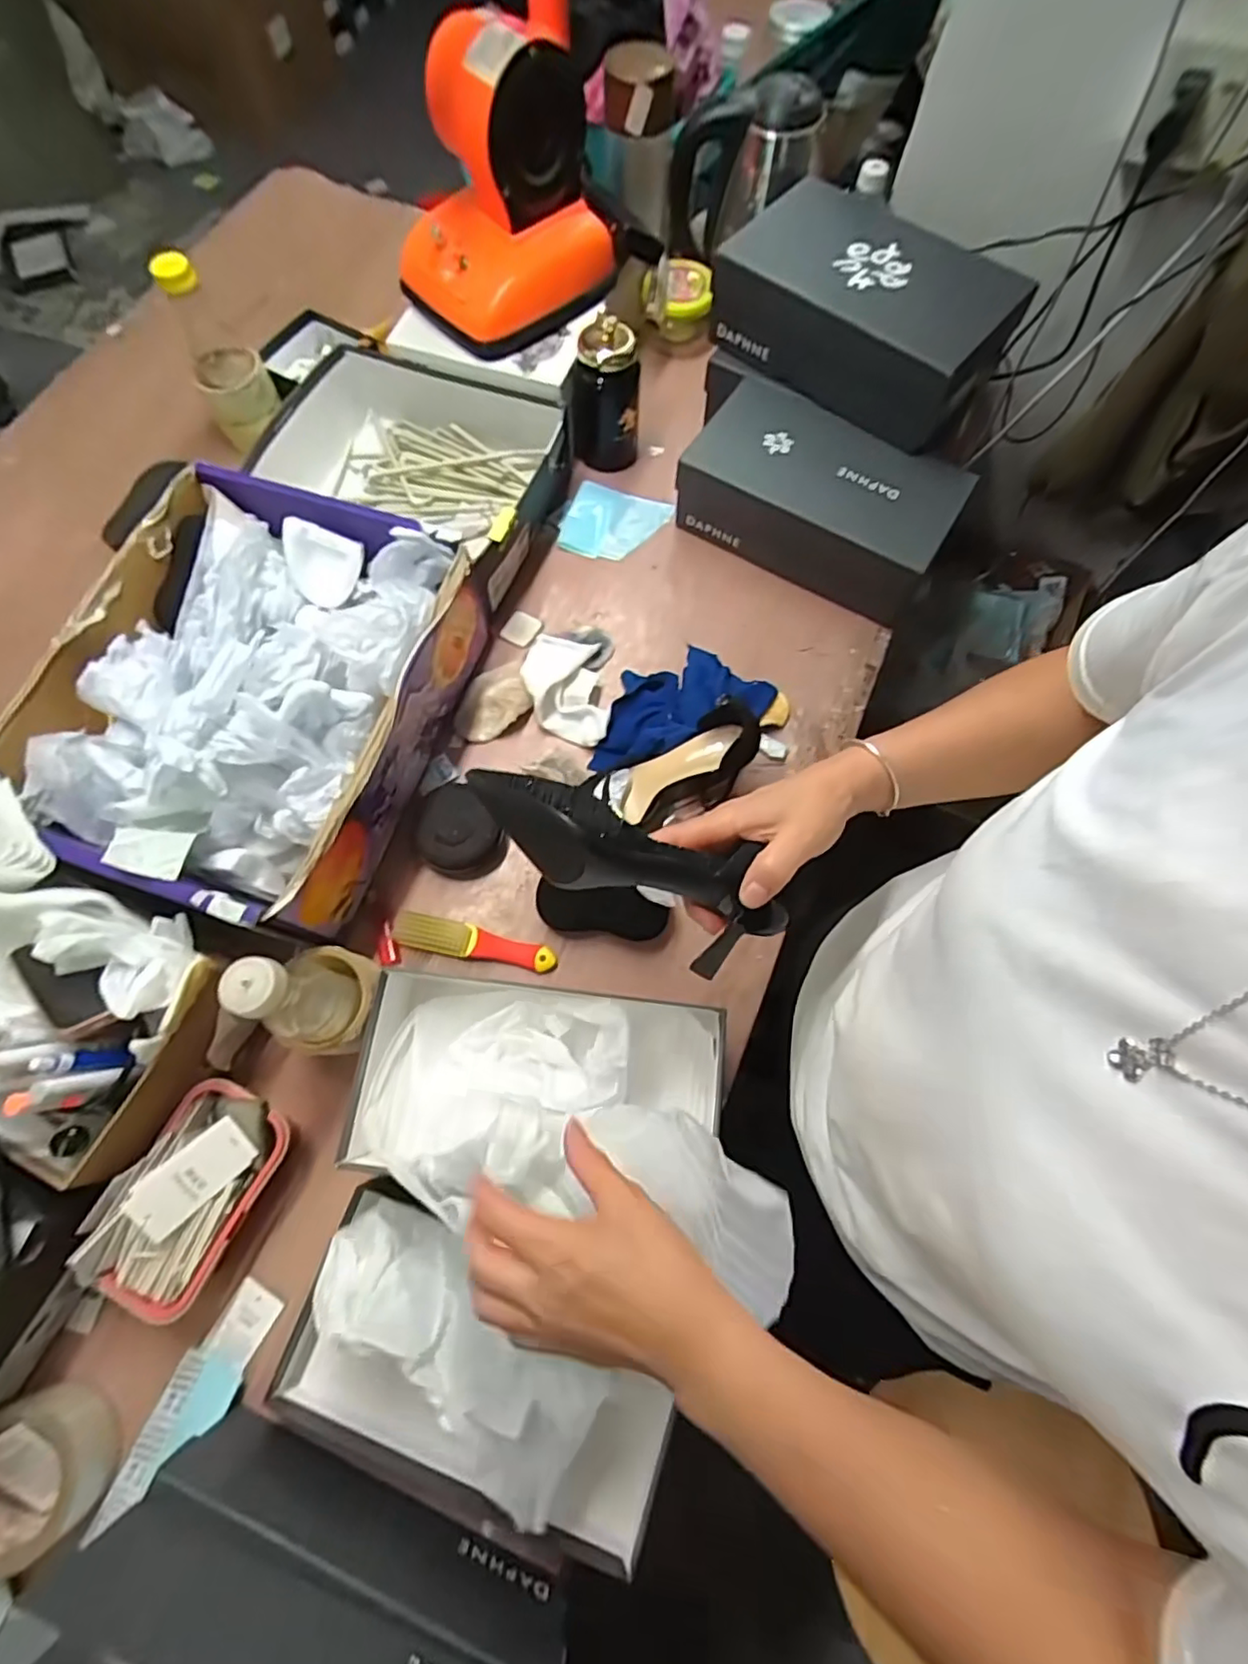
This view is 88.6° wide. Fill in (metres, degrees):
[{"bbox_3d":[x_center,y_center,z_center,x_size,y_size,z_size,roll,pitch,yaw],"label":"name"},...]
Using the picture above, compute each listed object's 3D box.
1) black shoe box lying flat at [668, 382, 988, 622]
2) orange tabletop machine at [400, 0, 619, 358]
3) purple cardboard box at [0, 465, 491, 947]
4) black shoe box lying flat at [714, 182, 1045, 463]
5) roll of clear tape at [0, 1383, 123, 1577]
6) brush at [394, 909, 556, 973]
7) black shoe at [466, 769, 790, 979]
[{"bbox_3d":[0.226,-0.386,0.760,0.297,0.101,0.187,30,74,10],"label":"black shoe box lying flat"},{"bbox_3d":[-0.129,-0.700,0.707,0.237,0.234,0.153,-36,75,-12],"label":"orange tabletop machine"},{"bbox_3d":[-0.355,-0.132,0.636,0.325,0.164,0.391,21,72,7],"label":"purple cardboard box"},{"bbox_3d":[0.275,-0.599,0.725,0.300,0.099,0.203,35,74,11],"label":"black shoe box lying flat"},{"bbox_3d":[-0.452,0.491,0.491,0.097,0.043,0.097,0,71,0],"label":"roll of clear tape"},{"bbox_3d":[-0.148,0.110,0.633,0.161,0.022,0.032,11,71,4],"label":"brush"},{"bbox_3d":[-0.003,0.018,0.405,0.197,0.059,0.070,24,73,10],"label":"black shoe"}]

